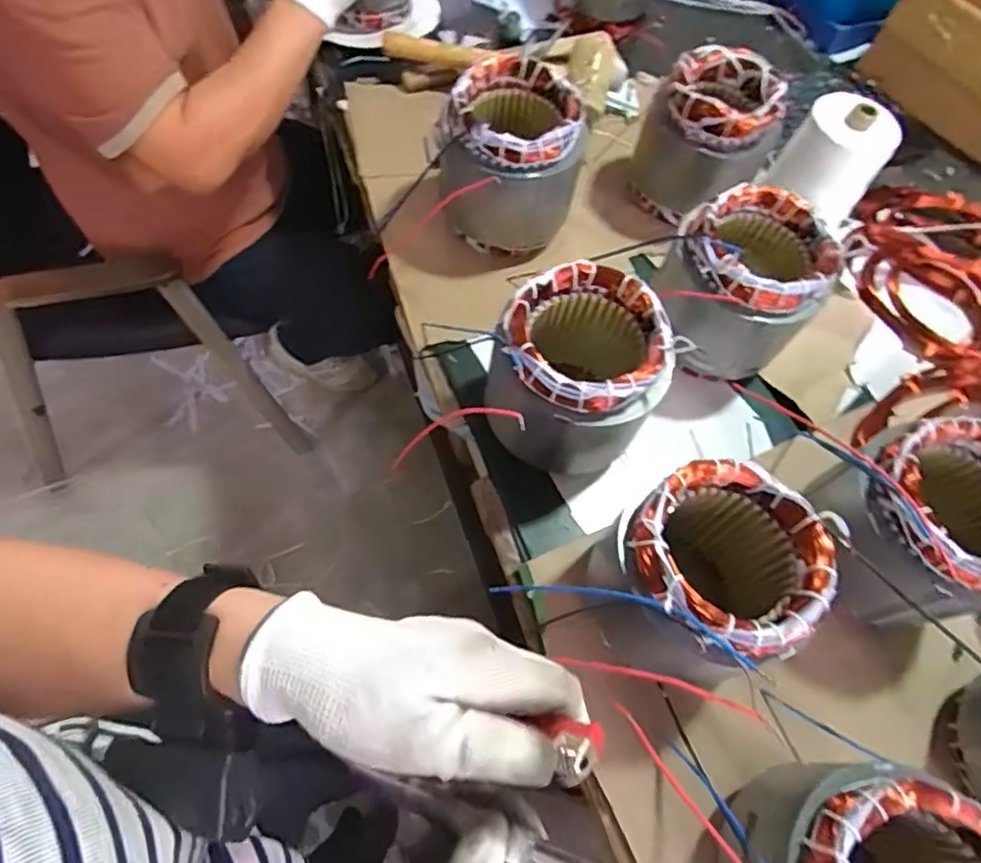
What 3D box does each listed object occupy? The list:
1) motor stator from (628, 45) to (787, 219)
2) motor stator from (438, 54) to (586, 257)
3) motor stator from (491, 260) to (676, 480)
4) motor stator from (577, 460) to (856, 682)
[{"bbox_3d":[0.268,-0.361,0.783,0.156,0.165,0.141,20,63,4],"label":"motor stator"},{"bbox_3d":[0.025,-0.297,0.713,0.151,0.168,0.146,-7,64,-9],"label":"motor stator"},{"bbox_3d":[0.078,-0.048,0.583,0.148,0.162,0.140,4,63,-4],"label":"motor stator"},{"bbox_3d":[0.164,0.122,0.506,0.132,0.180,0.142,2,63,-4],"label":"motor stator"}]

